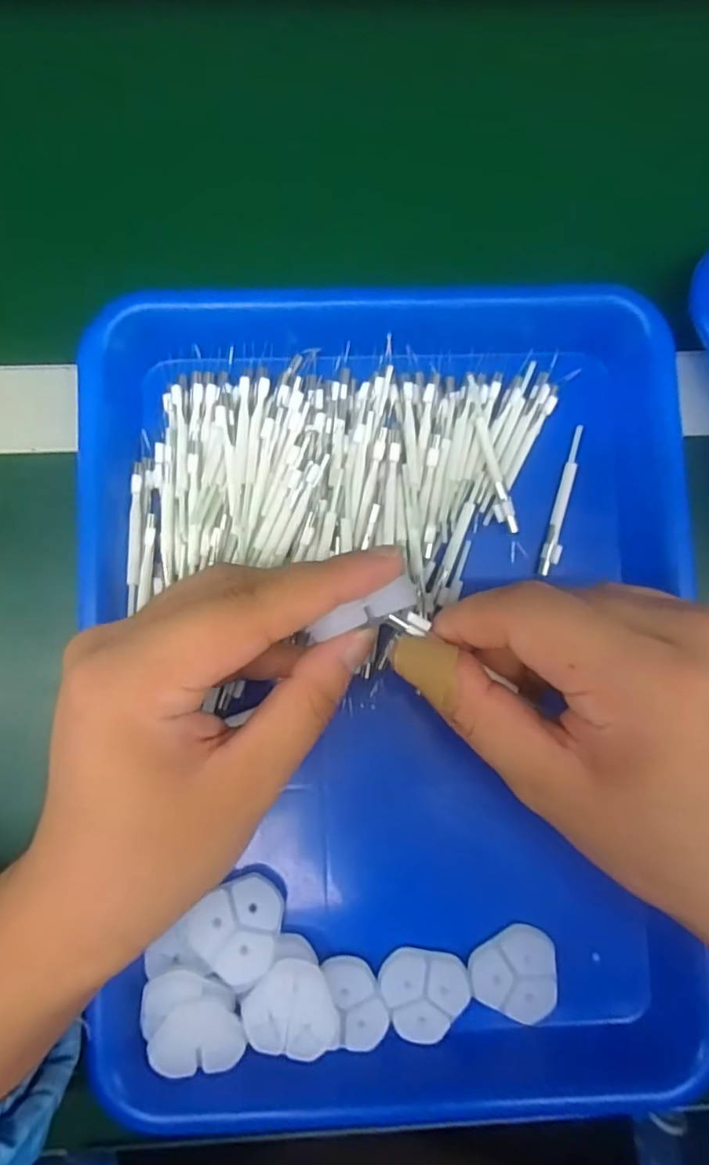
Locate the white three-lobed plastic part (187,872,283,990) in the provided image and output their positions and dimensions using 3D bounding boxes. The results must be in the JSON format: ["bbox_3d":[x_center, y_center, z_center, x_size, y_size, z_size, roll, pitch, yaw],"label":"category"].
[{"bbox_3d":[-0.047,0.141,0.254,0.037,0.008,0.037,4,68,-9],"label":"white three-lobed plastic part"}]

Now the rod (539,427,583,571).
[{"bbox_3d":[0.093,-0.037,0.276,0.007,0.005,0.069,13,86,-1],"label":"rod"}]

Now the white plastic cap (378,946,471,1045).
[{"bbox_3d":[0.029,0.171,0.256,0.036,0.005,0.034,0,86,-2],"label":"white plastic cap"}]

